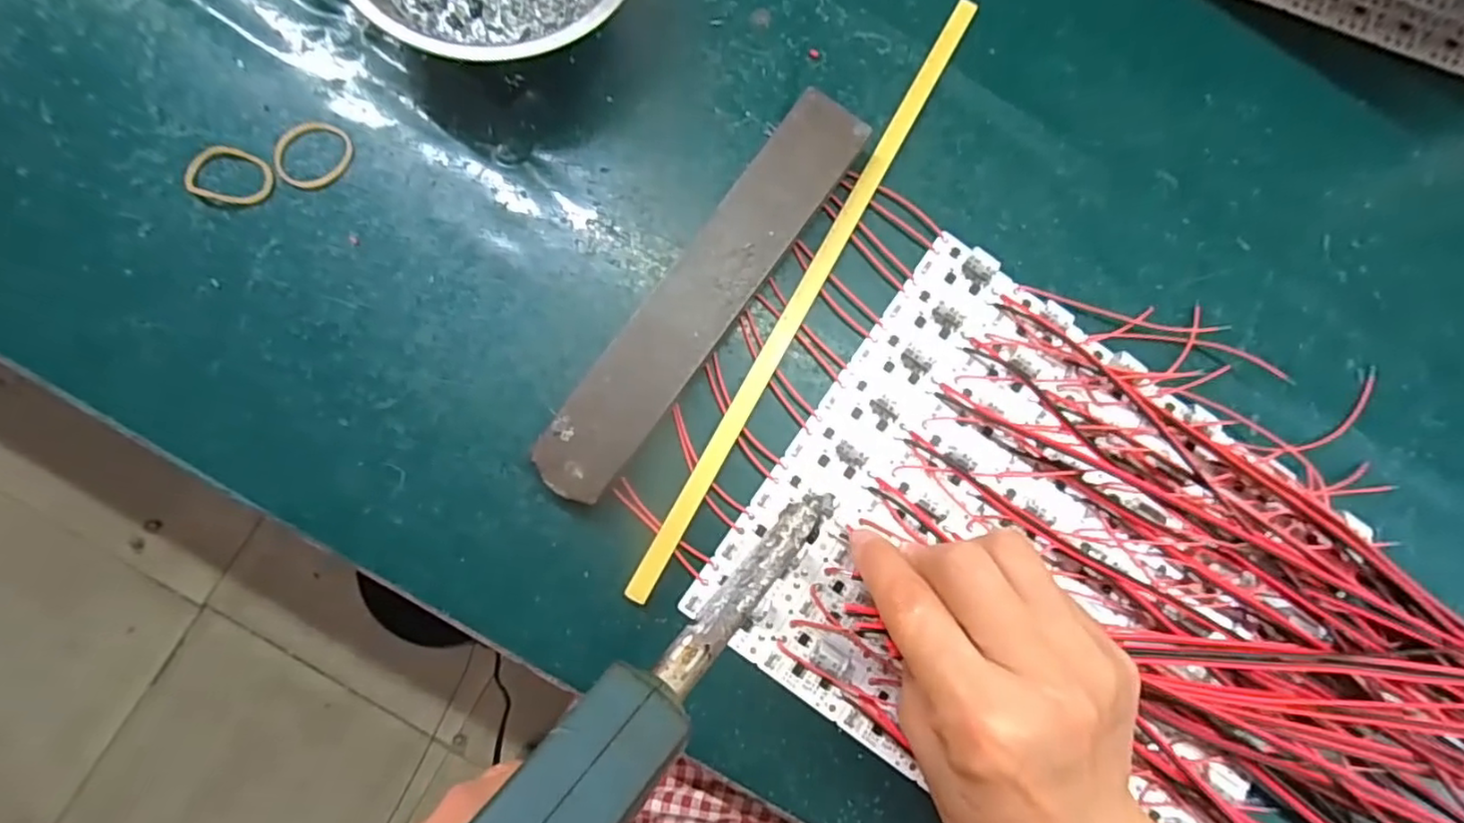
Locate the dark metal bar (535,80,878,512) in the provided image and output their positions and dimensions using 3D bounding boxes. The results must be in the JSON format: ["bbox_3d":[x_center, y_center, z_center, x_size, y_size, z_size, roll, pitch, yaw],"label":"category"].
[{"bbox_3d":[-0.010,-0.050,0.276,0.035,0.017,0.198,36,81,2],"label":"dark metal bar"}]

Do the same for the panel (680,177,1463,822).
[{"bbox_3d":[0.225,0.114,0.273,0.500,0.021,0.227,35,81,3],"label":"panel"}]

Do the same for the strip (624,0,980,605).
[{"bbox_3d":[0.036,-0.060,0.286,0.011,0.004,0.308,30,80,-2],"label":"strip"}]

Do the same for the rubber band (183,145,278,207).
[{"bbox_3d":[-0.212,-0.101,0.276,0.035,0.004,0.024,13,81,-2],"label":"rubber band"}]

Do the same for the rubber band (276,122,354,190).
[{"bbox_3d":[-0.180,-0.111,0.279,0.032,0.004,0.028,-28,84,-8],"label":"rubber band"}]

